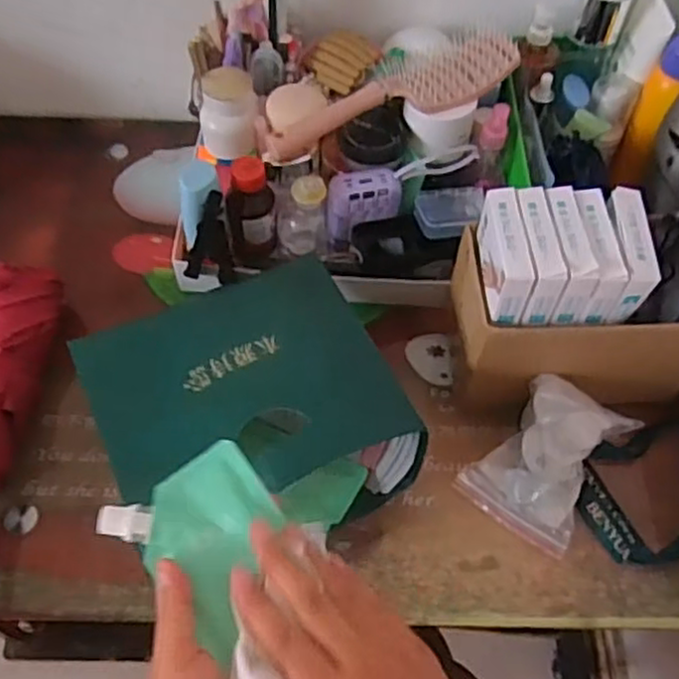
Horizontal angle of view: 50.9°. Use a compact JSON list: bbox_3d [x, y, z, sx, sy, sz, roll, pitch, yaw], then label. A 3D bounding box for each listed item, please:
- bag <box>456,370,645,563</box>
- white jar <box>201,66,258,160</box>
[{"bbox_3d":[0.164,0.093,0.561,0.093,0.071,0.106,35,64,19],"label":"bag"},{"bbox_3d":[-0.099,-0.205,0.643,0.051,0.058,0.054,0,58,0],"label":"white jar"}]

